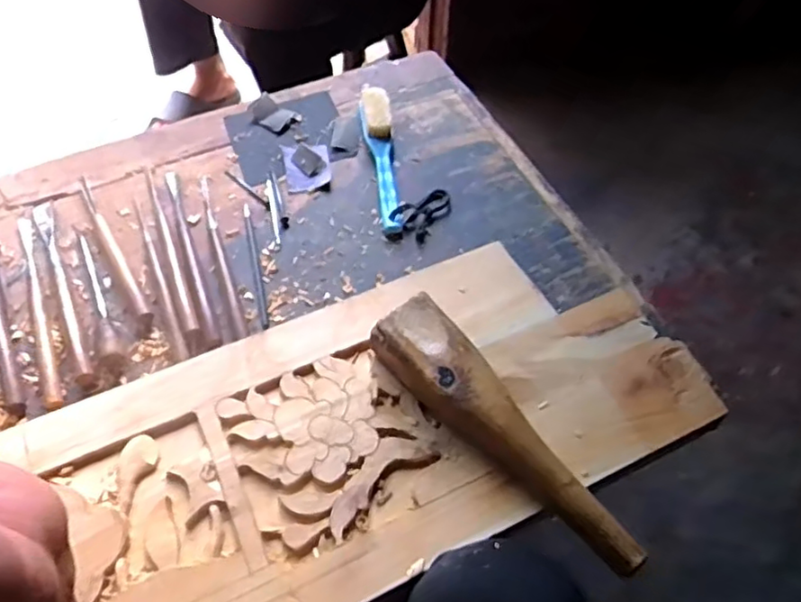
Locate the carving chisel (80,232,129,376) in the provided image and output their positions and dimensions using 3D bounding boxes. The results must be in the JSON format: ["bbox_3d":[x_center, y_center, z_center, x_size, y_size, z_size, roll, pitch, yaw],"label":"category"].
[{"bbox_3d":[-0.319,-0.005,0.674,0.028,0.022,0.178,-21,60,-14],"label":"carving chisel"}]

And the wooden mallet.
[{"bbox_3d":[0.088,0.102,0.533,0.268,0.048,0.062,40,64,22],"label":"wooden mallet"}]

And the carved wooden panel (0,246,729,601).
[{"bbox_3d":[-0.261,0.201,0.477,1.101,0.033,0.259,-21,60,-15],"label":"carved wooden panel"}]

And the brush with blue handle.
[{"bbox_3d":[-0.026,-0.181,0.790,0.036,0.040,0.228,-4,57,-3],"label":"brush with blue handle"}]

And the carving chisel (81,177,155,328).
[{"bbox_3d":[-0.320,-0.058,0.718,0.021,0.013,0.221,-26,61,-17],"label":"carving chisel"}]

